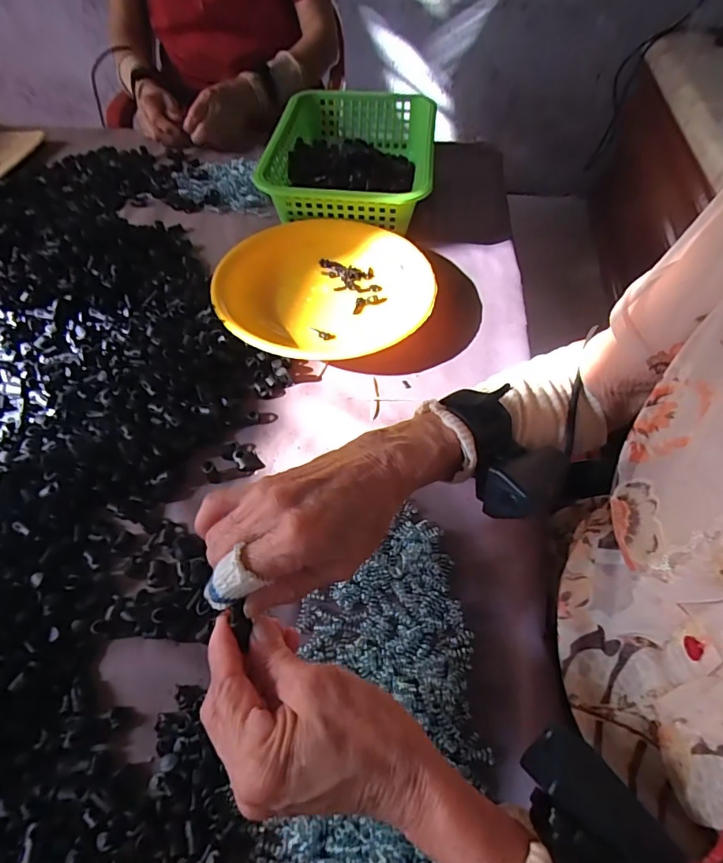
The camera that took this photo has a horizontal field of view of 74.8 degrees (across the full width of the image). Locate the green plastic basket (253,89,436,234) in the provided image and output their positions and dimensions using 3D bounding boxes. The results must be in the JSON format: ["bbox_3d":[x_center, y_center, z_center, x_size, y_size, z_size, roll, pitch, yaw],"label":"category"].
[{"bbox_3d":[-0.011,-0.379,0.671,0.211,0.083,0.290,6,55,3],"label":"green plastic basket"}]

